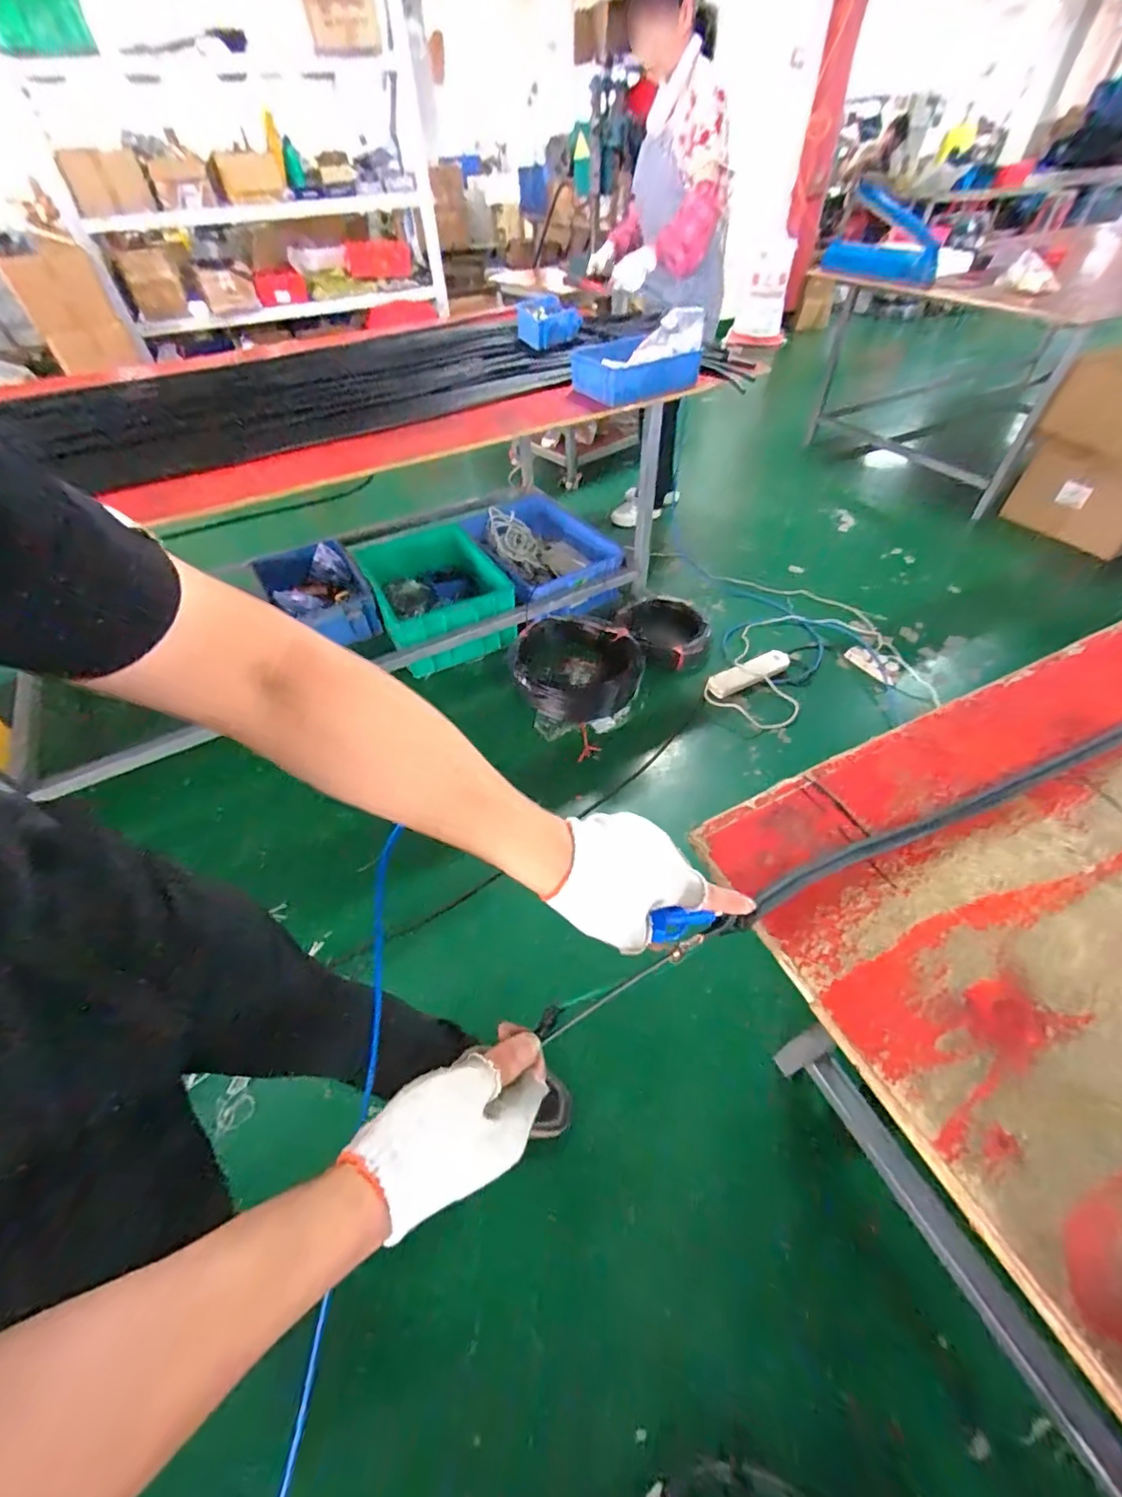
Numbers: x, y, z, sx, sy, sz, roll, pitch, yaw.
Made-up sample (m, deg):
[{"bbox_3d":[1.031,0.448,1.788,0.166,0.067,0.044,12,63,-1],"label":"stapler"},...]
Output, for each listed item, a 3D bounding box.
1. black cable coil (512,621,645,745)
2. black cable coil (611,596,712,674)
[{"bbox_3d":[0.059,-0.253,1.715,0.406,0.102,0.423,-3,49,1],"label":"black cable coil"},{"bbox_3d":[0.367,-0.411,1.827,0.320,0.082,0.320,-1,49,2],"label":"black cable coil"}]

